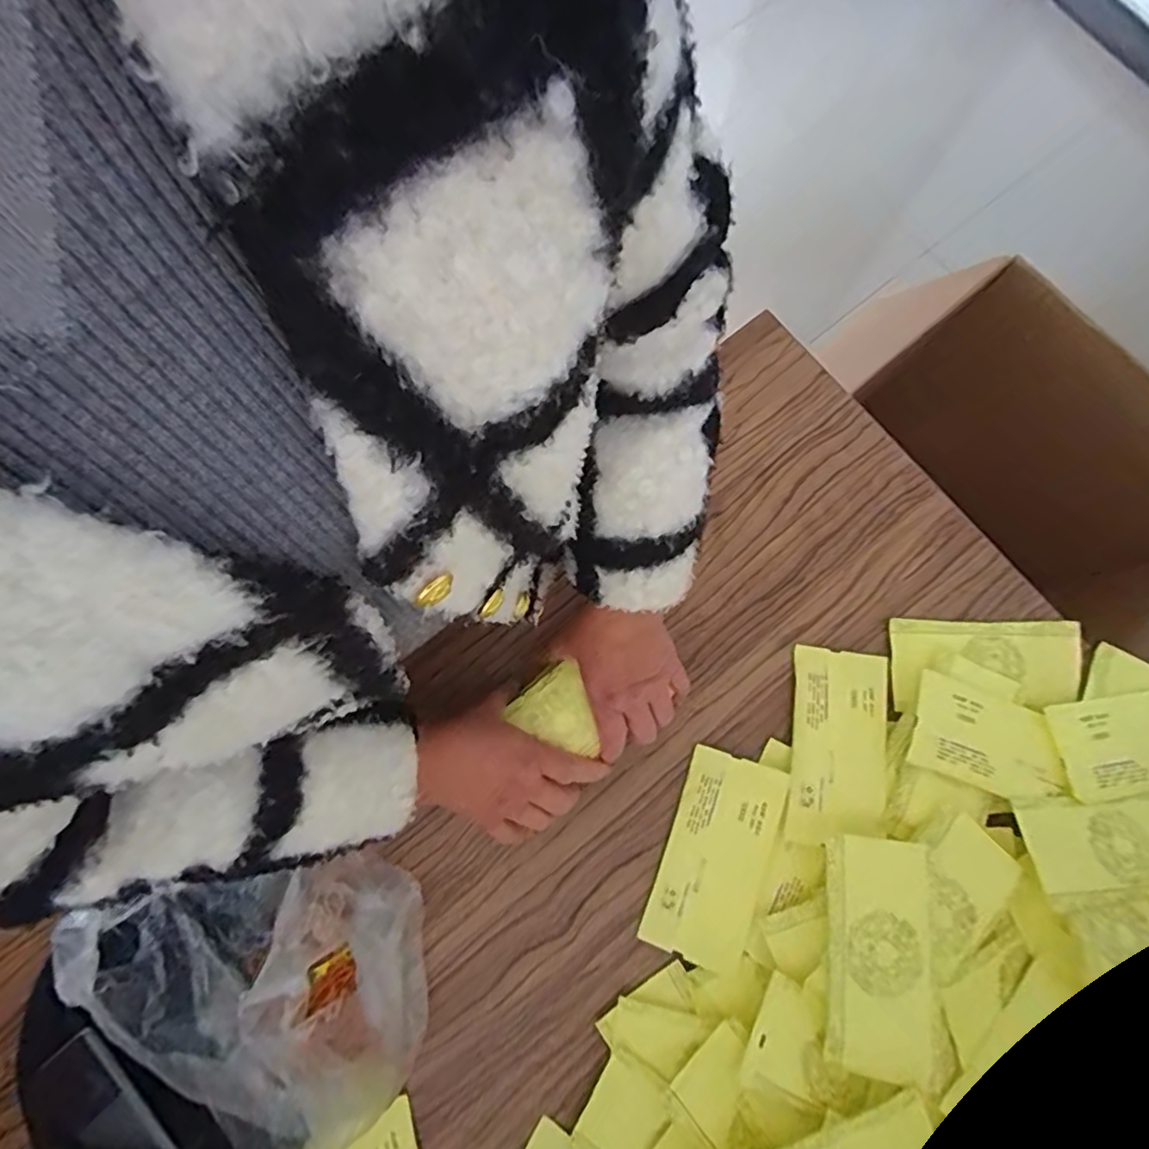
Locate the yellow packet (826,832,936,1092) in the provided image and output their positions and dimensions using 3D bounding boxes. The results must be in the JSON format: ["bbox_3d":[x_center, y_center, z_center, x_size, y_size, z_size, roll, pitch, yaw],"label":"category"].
[{"bbox_3d":[0.244,0.304,0.493,0.077,0.009,0.167,3,77,8],"label":"yellow packet"}]

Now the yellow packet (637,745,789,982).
[{"bbox_3d":[0.125,0.252,0.548,0.088,0.009,0.175,18,79,5],"label":"yellow packet"}]

